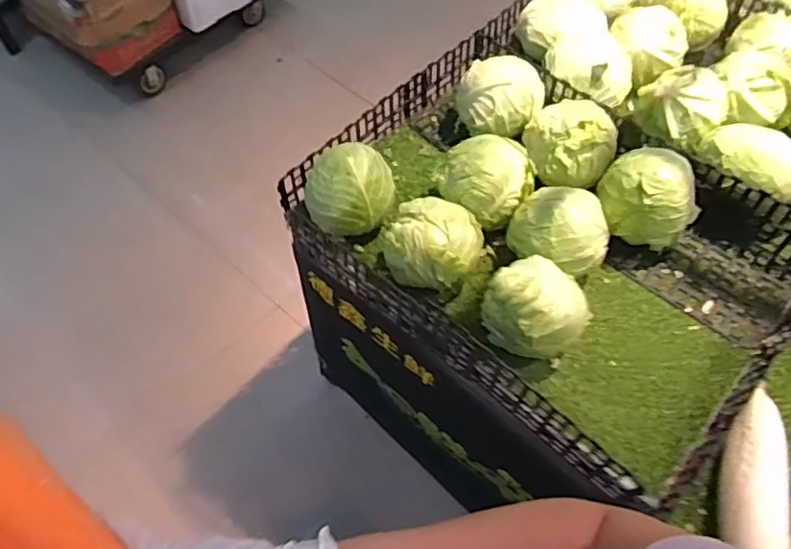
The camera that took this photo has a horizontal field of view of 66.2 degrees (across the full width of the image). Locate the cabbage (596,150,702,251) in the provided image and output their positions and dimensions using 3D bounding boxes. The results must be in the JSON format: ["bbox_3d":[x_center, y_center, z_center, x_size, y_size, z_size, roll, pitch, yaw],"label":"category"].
[{"bbox_3d":[0.387,-0.121,0.938,0.135,0.132,0.126,1,60,-1],"label":"cabbage"}]

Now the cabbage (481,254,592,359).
[{"bbox_3d":[0.196,0.052,0.844,0.130,0.116,0.107,36,65,18],"label":"cabbage"}]

